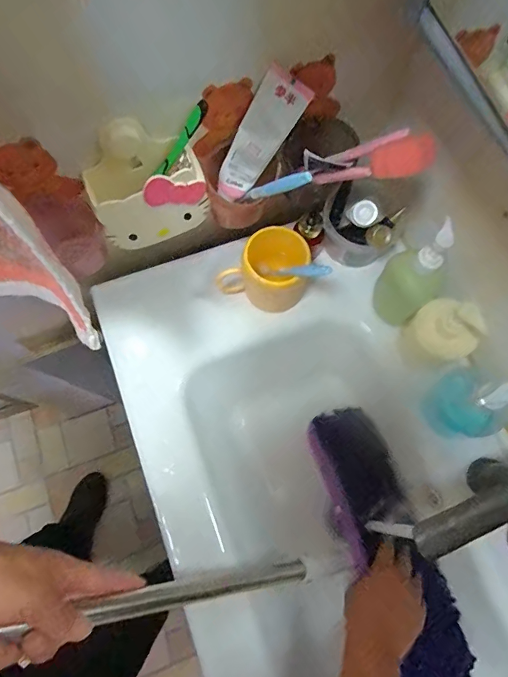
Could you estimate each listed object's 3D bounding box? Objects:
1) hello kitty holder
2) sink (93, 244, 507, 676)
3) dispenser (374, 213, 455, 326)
[{"bbox_3d":[-0.123,-0.172,0.479,0.123,0.118,0.066,-25,73,-9],"label":"hello kitty holder"},{"bbox_3d":[0.124,0.256,0.567,0.444,0.127,0.844,-20,73,-7],"label":"sink"},{"bbox_3d":[0.197,-0.075,0.525,0.068,0.150,0.059,39,75,11],"label":"dispenser"}]

